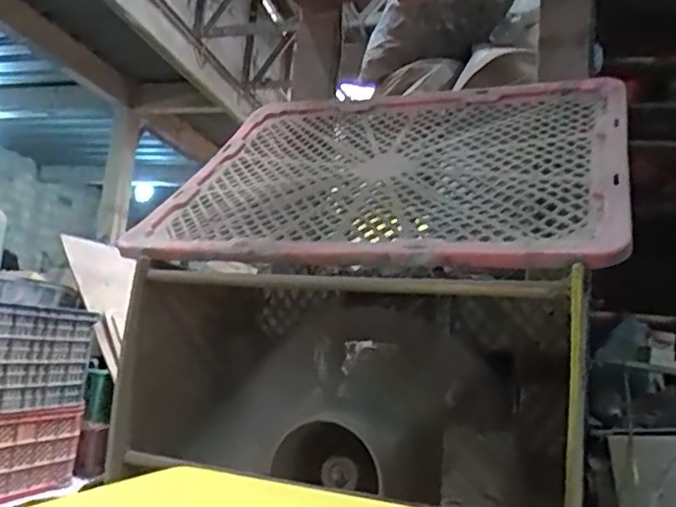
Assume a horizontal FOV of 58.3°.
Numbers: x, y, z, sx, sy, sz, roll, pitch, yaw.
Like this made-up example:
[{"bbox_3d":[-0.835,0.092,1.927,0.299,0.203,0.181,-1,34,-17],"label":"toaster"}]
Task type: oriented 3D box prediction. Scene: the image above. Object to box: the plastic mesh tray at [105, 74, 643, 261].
[{"bbox_3d":[0.047,-0.093,0.646,0.465,0.020,0.371,-1,34,22],"label":"plastic mesh tray"}]

